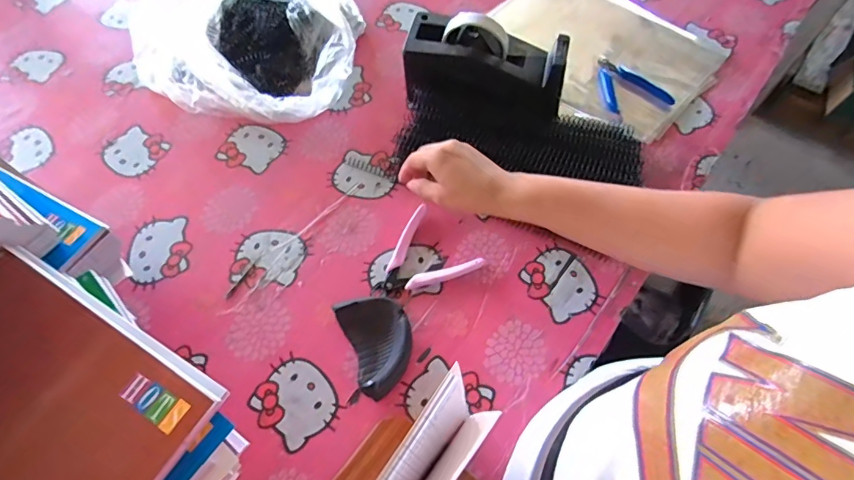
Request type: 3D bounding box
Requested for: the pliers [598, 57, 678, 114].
[{"bbox_3d":[0.284,-0.221,0.643,0.085,0.010,0.098,-10,64,-3],"label":"pliers"}]

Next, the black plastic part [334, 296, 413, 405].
[{"bbox_3d":[-0.048,0.105,0.475,0.066,0.027,0.098,-20,65,-9],"label":"black plastic part"}]

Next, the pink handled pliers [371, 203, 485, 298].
[{"bbox_3d":[-0.012,0.026,0.524,0.112,0.010,0.100,-38,69,-16],"label":"pink handled pliers"}]

